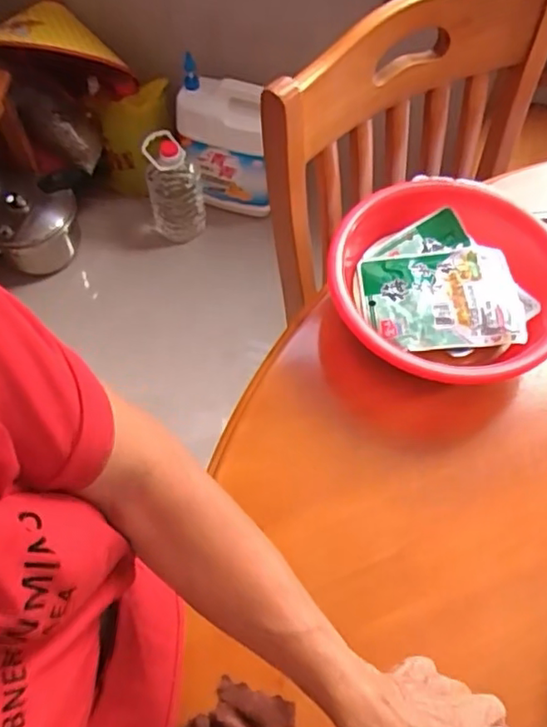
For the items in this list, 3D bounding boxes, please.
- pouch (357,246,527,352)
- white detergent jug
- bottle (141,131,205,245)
[{"bbox_3d":[0.167,-0.063,0.600,0.152,0.023,0.110,-1,62,-2],"label":"pouch"},{"bbox_3d":[-0.118,-0.557,1.560,0.238,0.334,0.152,7,62,3],"label":"white detergent jug"},{"bbox_3d":[-0.249,-0.437,1.523,0.134,0.270,0.120,-9,62,-6],"label":"bottle"}]

